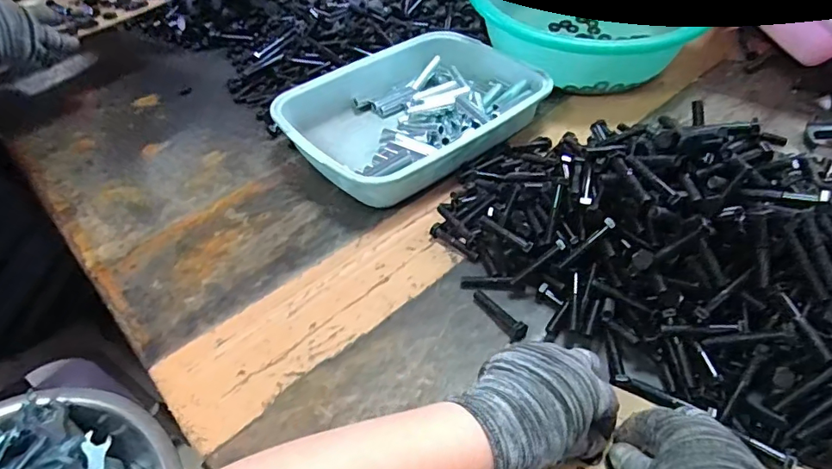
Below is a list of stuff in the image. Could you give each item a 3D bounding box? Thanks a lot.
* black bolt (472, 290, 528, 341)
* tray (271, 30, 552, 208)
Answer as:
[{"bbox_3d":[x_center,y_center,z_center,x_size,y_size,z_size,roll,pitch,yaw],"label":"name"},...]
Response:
[{"bbox_3d":[0.073,0.069,0.462,0.015,0.014,0.065,-26,48,-19],"label":"black bolt"},{"bbox_3d":[0.001,-0.165,0.666,0.335,0.053,0.232,-33,50,-25],"label":"tray"}]

